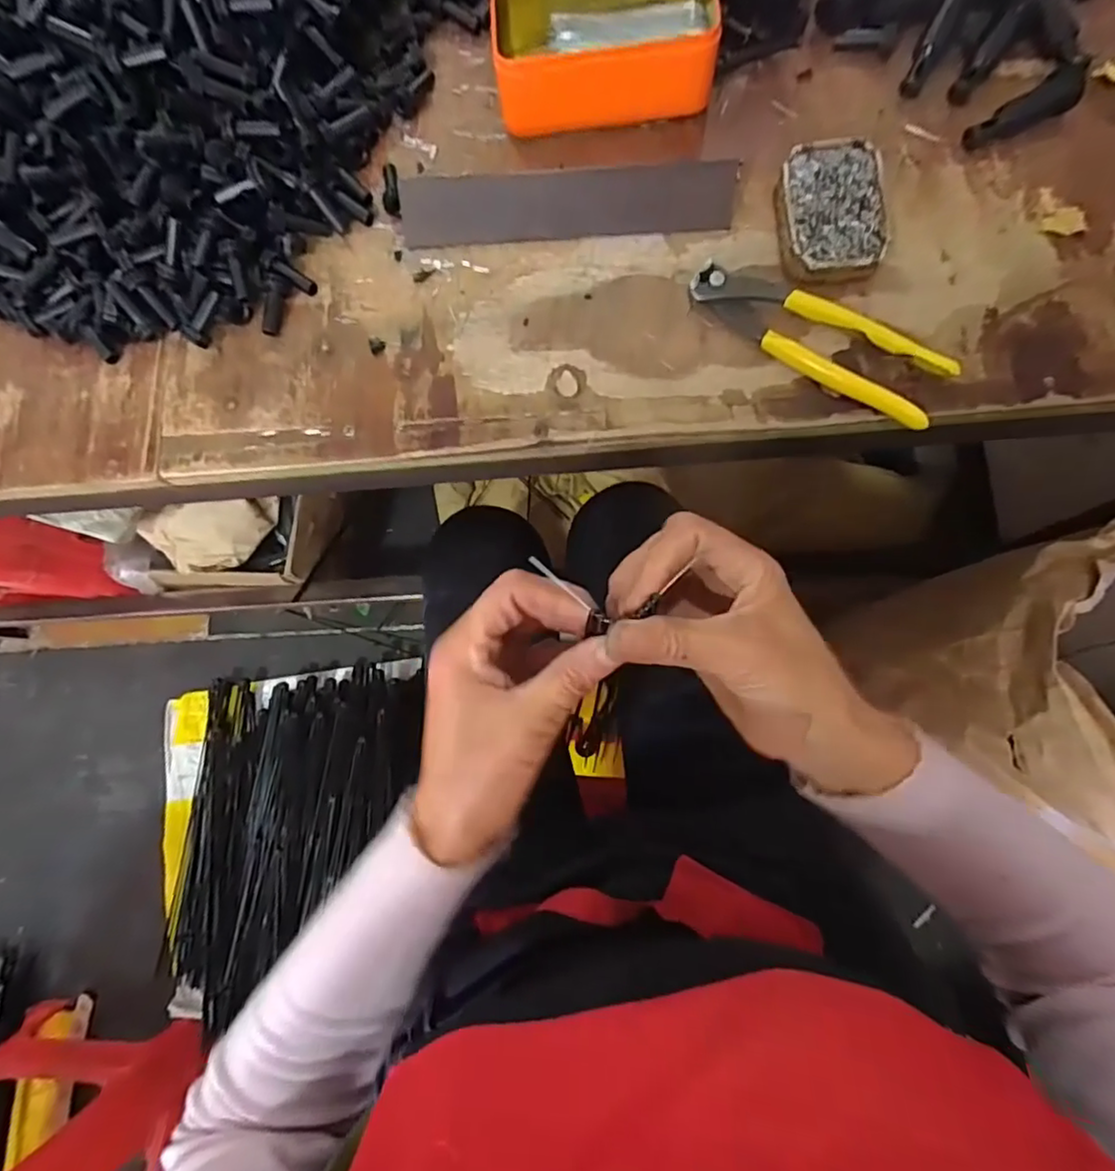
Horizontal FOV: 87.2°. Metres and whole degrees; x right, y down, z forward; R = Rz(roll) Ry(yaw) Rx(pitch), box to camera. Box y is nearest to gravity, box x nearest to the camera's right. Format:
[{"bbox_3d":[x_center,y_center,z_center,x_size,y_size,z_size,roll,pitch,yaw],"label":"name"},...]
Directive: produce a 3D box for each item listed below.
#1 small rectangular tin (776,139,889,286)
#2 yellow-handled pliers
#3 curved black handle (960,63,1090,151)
[{"bbox_3d":[0.174,-0.236,0.370,0.062,0.019,0.089,-2,80,4],"label":"small rectangular tin"},{"bbox_3d":[0.158,-0.154,0.363,0.163,0.018,0.045,31,84,8],"label":"yellow-handled pliers"},{"bbox_3d":[0.299,-0.301,0.373,0.069,0.021,0.024,-30,80,-1],"label":"curved black handle"}]

